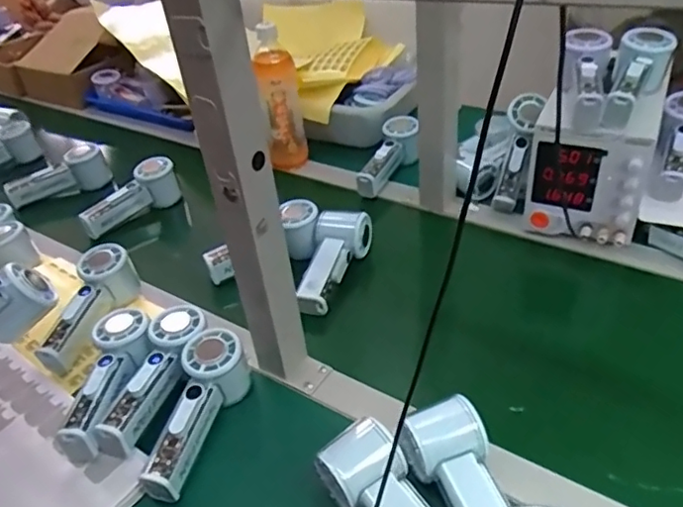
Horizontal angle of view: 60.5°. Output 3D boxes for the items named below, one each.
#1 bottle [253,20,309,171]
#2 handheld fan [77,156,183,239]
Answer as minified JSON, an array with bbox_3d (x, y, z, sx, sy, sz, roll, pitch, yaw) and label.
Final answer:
[{"bbox_3d":[-0.088,-0.223,0.873,0.052,0.209,0.061,-9,37,-2],"label":"bottle"},{"bbox_3d":[-0.315,-0.084,0.867,0.151,0.066,0.048,-32,43,-29],"label":"handheld fan"}]

